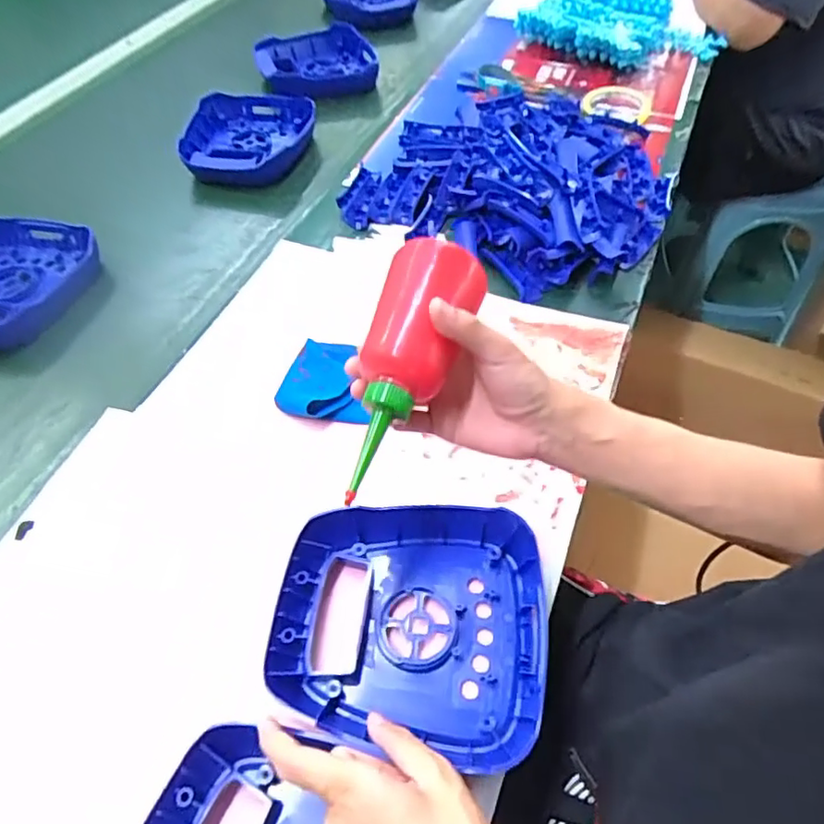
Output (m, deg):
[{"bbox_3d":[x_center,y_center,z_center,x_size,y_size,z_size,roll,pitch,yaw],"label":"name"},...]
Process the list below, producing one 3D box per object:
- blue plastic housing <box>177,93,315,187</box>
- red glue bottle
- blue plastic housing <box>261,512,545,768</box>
[{"bbox_3d":[-0.221,-0.375,0.789,0.174,0.046,0.190,-2,54,-1],"label":"blue plastic housing"},{"bbox_3d":[-0.006,-0.029,0.355,0.052,0.046,0.164,19,80,14],"label":"red glue bottle"},{"bbox_3d":[0.000,0.142,0.404,0.179,0.036,0.159,7,55,5],"label":"blue plastic housing"}]

